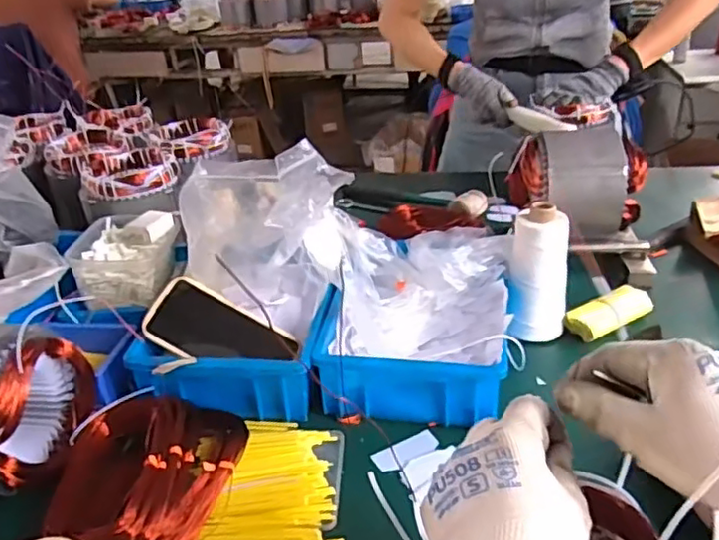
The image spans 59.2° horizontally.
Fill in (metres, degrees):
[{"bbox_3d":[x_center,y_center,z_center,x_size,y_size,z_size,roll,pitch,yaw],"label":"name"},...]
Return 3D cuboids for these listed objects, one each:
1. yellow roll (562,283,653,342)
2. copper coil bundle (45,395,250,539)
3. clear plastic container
[{"bbox_3d":[0.319,0.054,0.799,0.129,0.032,0.049,-18,33,-22],"label":"yellow roll"},{"bbox_3d":[-0.202,0.192,0.600,0.149,0.057,0.187,5,31,15],"label":"copper coil bundle"},{"bbox_3d":[-0.314,-0.019,0.854,0.118,0.074,0.166,-4,30,1],"label":"clear plastic container"}]

